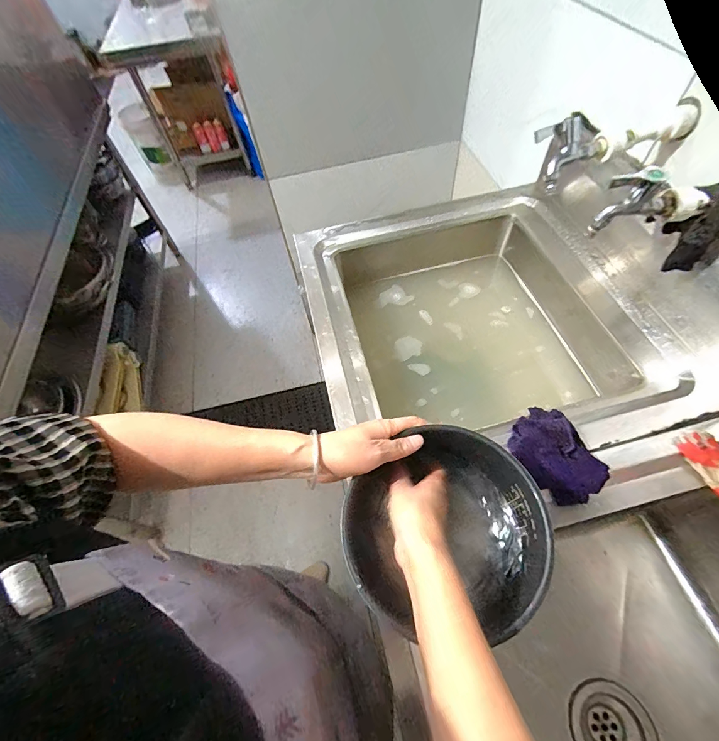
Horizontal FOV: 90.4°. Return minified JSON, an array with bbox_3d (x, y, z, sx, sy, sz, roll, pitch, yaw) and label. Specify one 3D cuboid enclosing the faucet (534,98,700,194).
[{"bbox_3d":[0.380,-0.346,0.535,0.249,0.068,0.052,-19,59,-7],"label":"faucet"}]

